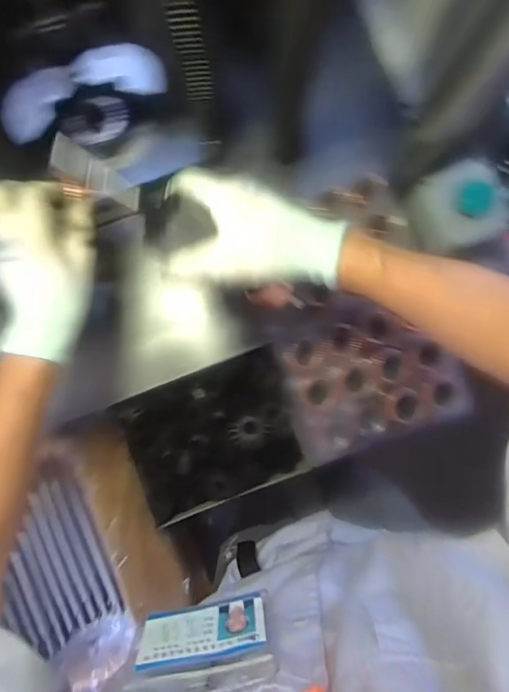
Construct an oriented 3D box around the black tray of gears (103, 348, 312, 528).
[{"bbox_3d":[-0.055,0.115,0.579,0.217,0.043,0.167,-20,88,0],"label":"black tray of gears"}]

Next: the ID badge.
[{"bbox_3d":[-0.034,0.202,0.324,0.091,0.060,0.005,-11,99,1],"label":"ID badge"}]

